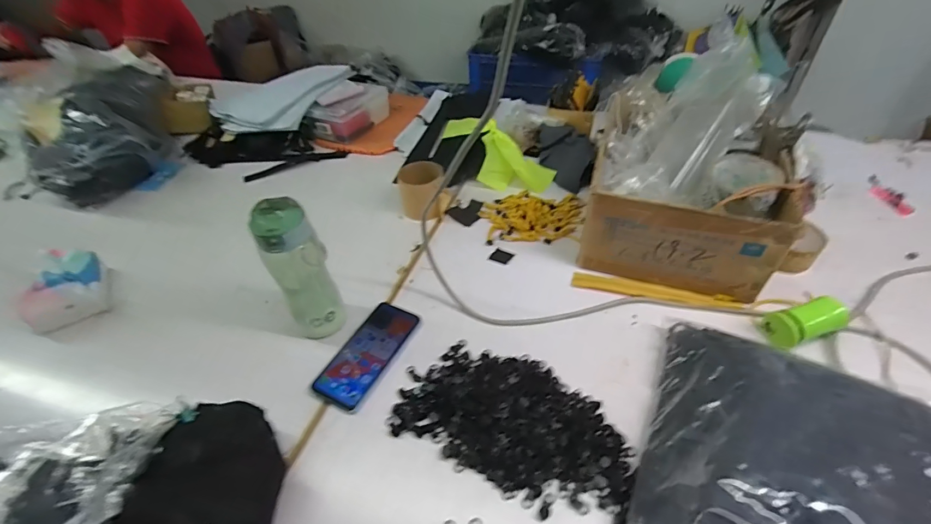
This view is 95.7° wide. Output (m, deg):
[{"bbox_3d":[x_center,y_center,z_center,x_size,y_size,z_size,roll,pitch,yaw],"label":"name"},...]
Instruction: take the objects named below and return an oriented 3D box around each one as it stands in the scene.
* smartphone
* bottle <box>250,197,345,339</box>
[{"bbox_3d":[-0.133,0.121,0.573,0.075,0.012,0.156,18,46,22],"label":"smartphone"},{"bbox_3d":[-0.217,0.006,0.562,0.068,0.198,0.081,-10,43,-7],"label":"bottle"}]

